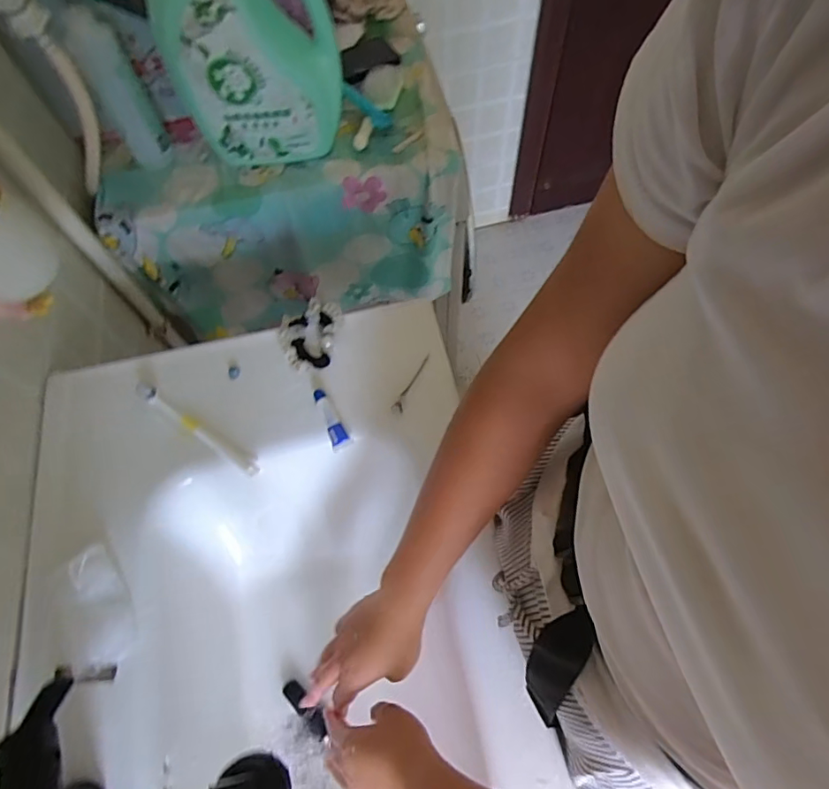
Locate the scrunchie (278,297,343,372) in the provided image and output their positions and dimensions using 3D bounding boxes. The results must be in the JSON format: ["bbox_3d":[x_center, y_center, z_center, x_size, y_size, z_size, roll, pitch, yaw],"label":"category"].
[{"bbox_3d":[-0.120,-0.071,0.622,0.081,0.026,0.074,-1,64,3],"label":"scrunchie"}]

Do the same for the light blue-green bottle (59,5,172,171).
[{"bbox_3d":[-0.418,-0.424,0.744,0.065,0.212,0.063,-28,66,-10],"label":"light blue-green bottle"}]

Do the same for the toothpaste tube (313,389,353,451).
[{"bbox_3d":[-0.095,0.028,0.585,0.021,0.013,0.074,-27,66,-9],"label":"toothpaste tube"}]

